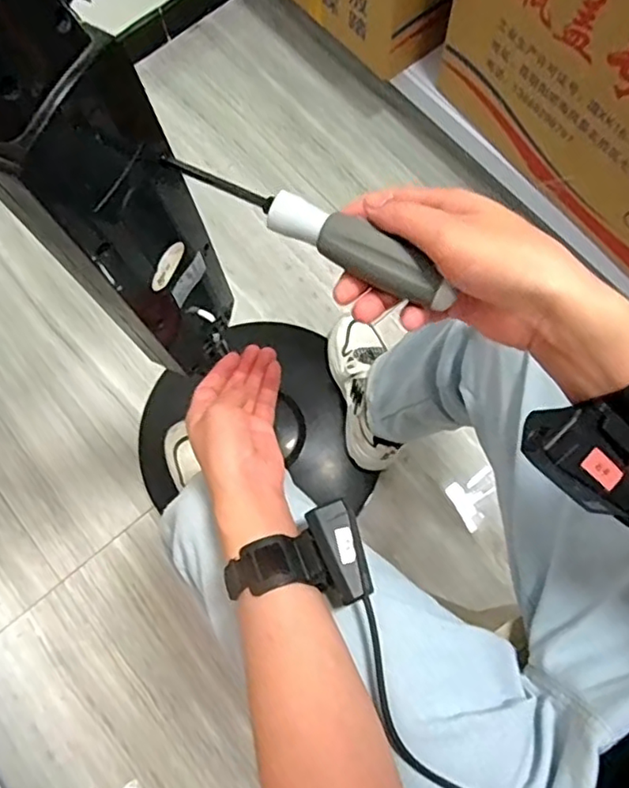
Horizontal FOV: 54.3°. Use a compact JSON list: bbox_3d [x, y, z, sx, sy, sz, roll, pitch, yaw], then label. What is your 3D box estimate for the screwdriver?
[{"bbox_3d":[-0.007,-0.099,0.349,0.186,0.021,0.020,30,77,14],"label":"screwdriver"}]

